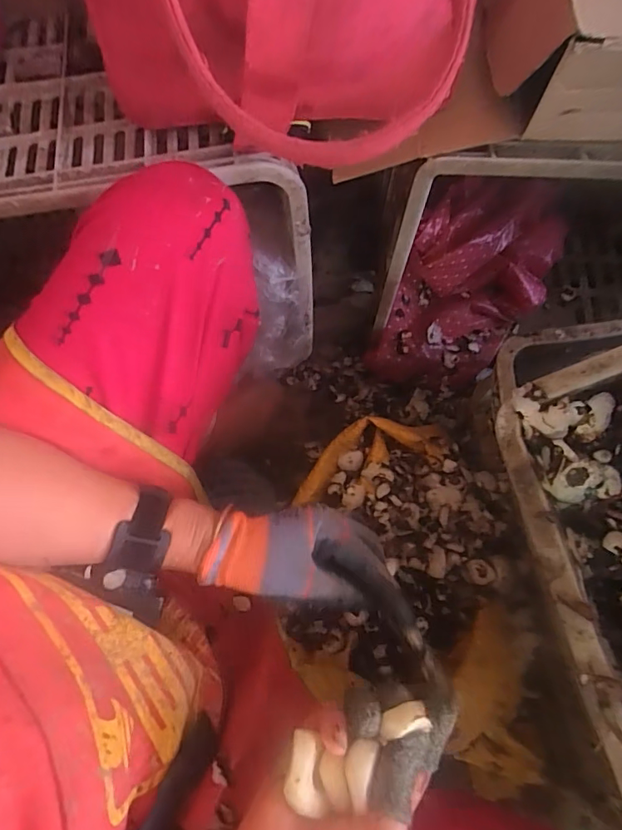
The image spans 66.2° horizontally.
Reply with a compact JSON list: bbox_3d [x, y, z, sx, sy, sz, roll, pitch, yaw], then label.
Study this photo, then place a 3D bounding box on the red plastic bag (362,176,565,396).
[{"bbox_3d":[0.231,-0.184,0.702,0.201,0.143,0.295,23,73,8],"label":"red plastic bag"}]

